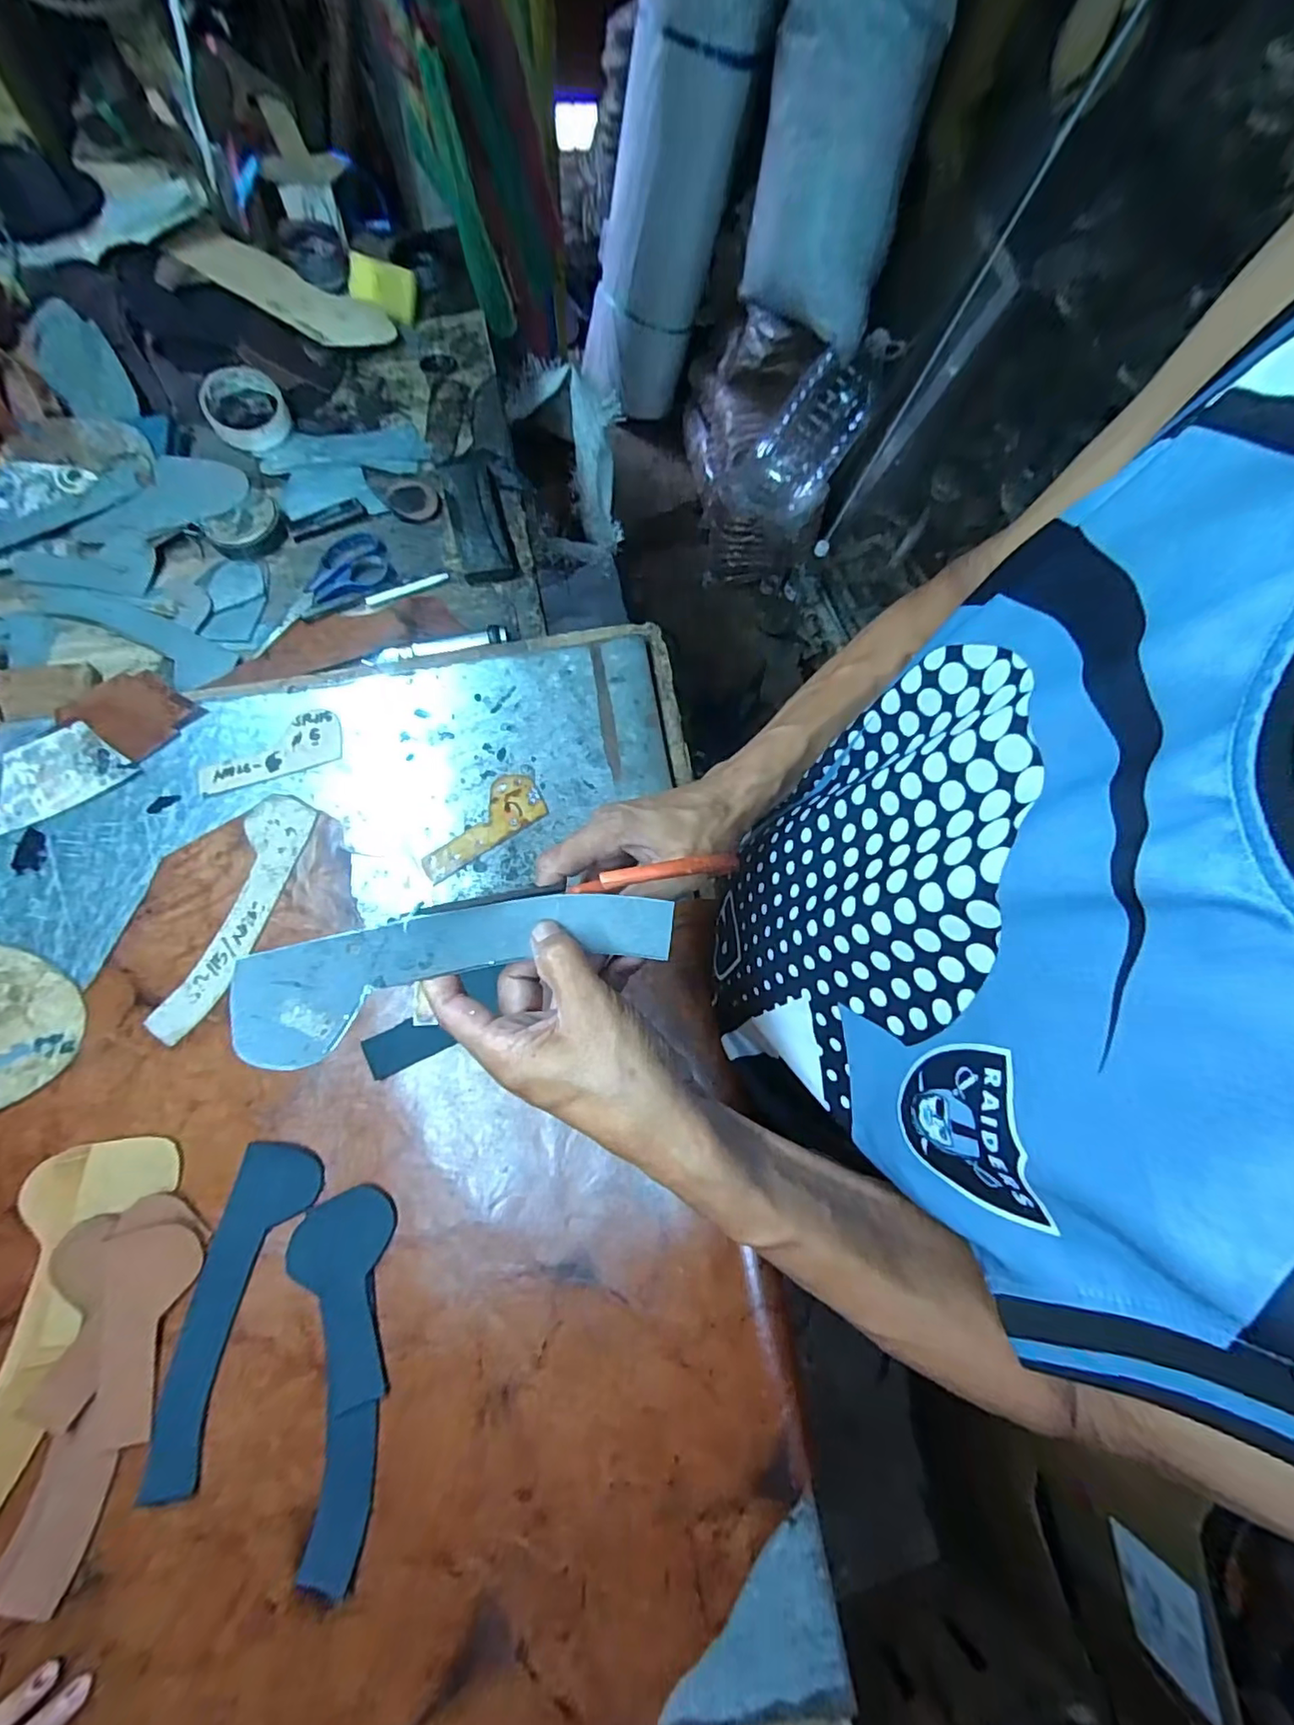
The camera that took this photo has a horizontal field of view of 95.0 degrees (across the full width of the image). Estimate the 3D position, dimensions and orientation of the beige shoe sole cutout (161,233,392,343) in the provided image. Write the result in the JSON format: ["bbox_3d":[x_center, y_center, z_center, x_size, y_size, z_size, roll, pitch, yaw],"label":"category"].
[{"bbox_3d":[-0.426,-0.690,0.712,0.225,0.016,0.091,23,72,-12],"label":"beige shoe sole cutout"}]

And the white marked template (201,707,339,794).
[{"bbox_3d":[-0.340,-0.102,0.535,0.123,0.004,0.053,-17,73,-8],"label":"white marked template"}]

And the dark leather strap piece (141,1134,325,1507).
[{"bbox_3d":[-0.283,0.303,0.404,0.056,0.006,0.202,12,72,2],"label":"dark leather strap piece"}]

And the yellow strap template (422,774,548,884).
[{"bbox_3d":[-0.146,-0.033,0.520,0.118,0.004,0.049,-34,79,-9],"label":"yellow strap template"}]

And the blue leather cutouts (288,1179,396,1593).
[{"bbox_3d":[-0.208,0.340,0.394,0.065,0.004,0.216,-4,72,-4],"label":"blue leather cutouts"}]

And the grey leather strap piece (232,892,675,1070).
[{"bbox_3d":[-0.085,0.046,0.287,0.195,0.018,0.053,-12,72,-15],"label":"grey leather strap piece"}]

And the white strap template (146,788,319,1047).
[{"bbox_3d":[-0.338,0.040,0.489,0.051,0.004,0.207,15,72,3],"label":"white strap template"}]

